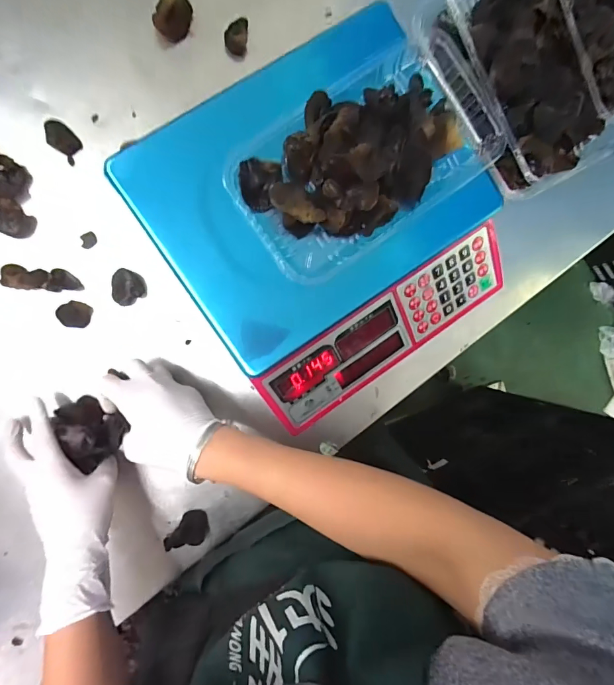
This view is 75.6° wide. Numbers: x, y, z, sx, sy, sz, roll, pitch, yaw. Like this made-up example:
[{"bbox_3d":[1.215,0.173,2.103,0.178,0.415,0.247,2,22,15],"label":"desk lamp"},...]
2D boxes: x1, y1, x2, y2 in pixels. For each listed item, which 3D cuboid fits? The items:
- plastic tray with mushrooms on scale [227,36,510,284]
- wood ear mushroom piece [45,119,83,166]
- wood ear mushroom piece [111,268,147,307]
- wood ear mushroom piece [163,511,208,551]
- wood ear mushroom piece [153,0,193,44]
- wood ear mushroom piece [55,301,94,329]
[{"bbox_3d":[0.060,-0.167,0.333,0.243,0.055,0.128,-38,97,-6],"label":"plastic tray with mushrooms on scale"},{"bbox_3d":[-0.258,-0.214,0.420,0.039,0.014,0.026,43,85,-8],"label":"wood ear mushroom piece"},{"bbox_3d":[-0.193,-0.060,0.432,0.031,0.014,0.038,2,91,-9],"label":"wood ear mushroom piece"},{"bbox_3d":[-0.136,0.210,0.444,0.048,0.013,0.033,-12,93,-9],"label":"wood ear mushroom piece"},{"bbox_3d":[-0.146,-0.352,0.432,0.031,0.032,0.042,20,88,-9],"label":"wood ear mushroom piece"},{"bbox_3d":[-0.252,-0.031,0.426,0.033,0.011,0.028,16,89,-9],"label":"wood ear mushroom piece"}]

